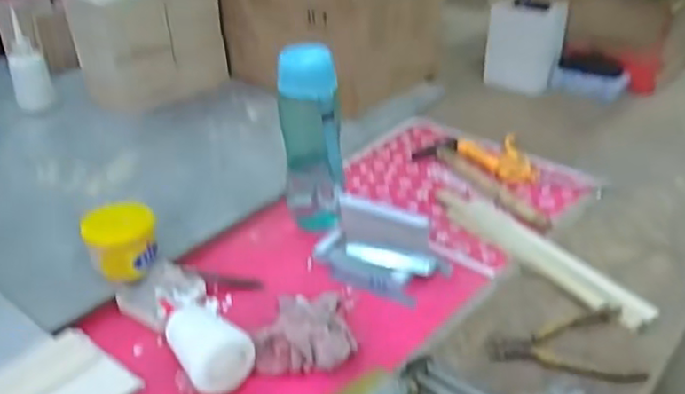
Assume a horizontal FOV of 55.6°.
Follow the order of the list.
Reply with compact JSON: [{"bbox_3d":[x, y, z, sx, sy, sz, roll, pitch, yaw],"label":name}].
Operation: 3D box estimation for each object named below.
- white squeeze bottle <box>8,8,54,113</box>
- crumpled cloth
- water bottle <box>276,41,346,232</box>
[{"bbox_3d":[-0.533,-0.219,1.099,0.061,0.145,0.052,-16,35,-23],"label":"white squeeze bottle"},{"bbox_3d":[-0.038,0.129,0.686,0.101,0.036,0.113,-1,32,0],"label":"crumpled cloth"},{"bbox_3d":[-0.038,-0.060,0.792,0.063,0.234,0.059,-11,33,-15],"label":"water bottle"}]

